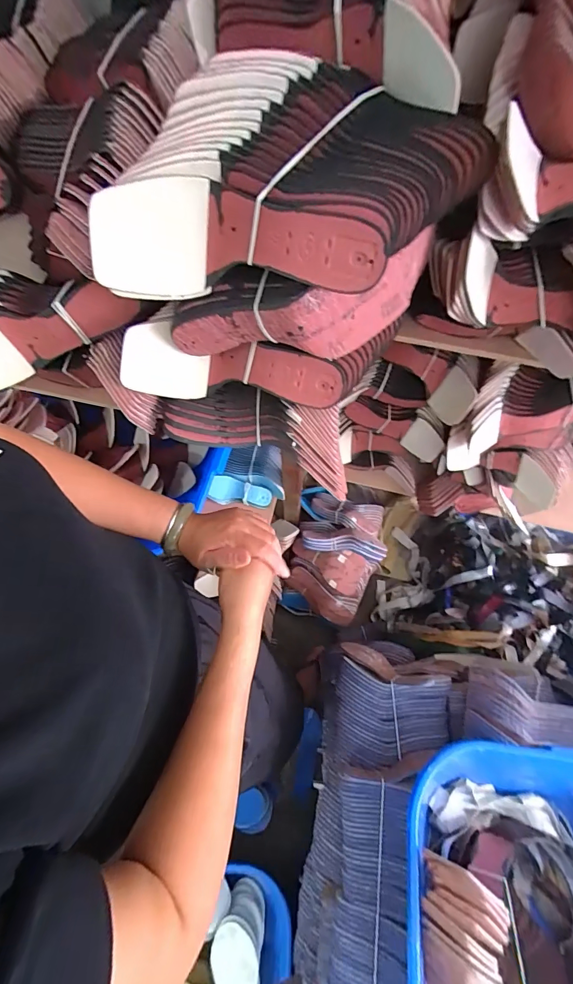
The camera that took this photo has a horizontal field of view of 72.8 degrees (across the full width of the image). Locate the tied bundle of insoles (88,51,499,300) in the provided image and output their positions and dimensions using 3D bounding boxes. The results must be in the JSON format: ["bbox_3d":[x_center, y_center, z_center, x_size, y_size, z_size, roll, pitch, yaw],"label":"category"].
[{"bbox_3d":[0.005,-0.278,0.354,0.333,0.097,0.187,3,67,1],"label":"tied bundle of insoles"}]

